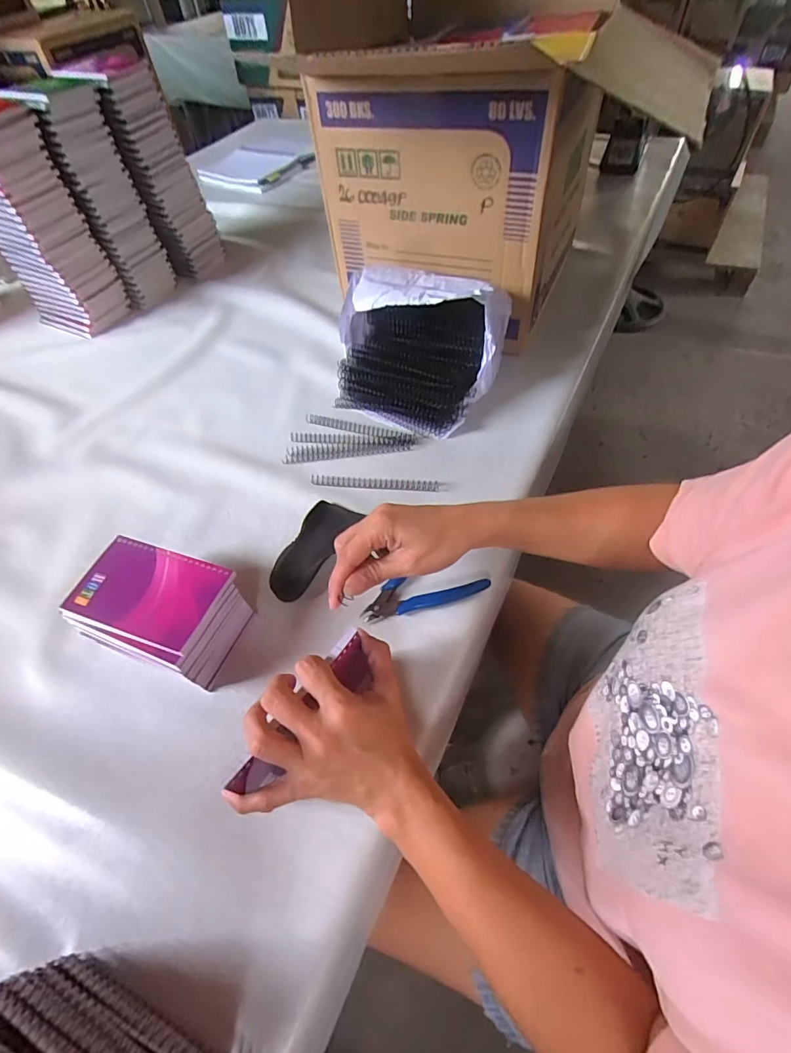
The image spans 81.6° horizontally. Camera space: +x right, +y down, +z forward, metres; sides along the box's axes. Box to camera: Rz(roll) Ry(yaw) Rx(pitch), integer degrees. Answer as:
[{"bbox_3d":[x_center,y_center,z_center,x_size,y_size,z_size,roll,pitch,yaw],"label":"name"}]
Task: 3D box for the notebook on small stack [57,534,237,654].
[{"bbox_3d":[-0.216,0.054,0.399,0.128,0.008,0.079,15,57,15],"label":"notebook on small stack"}]

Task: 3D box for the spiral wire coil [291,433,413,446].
[{"bbox_3d":[-0.057,-0.111,0.578,0.155,0.011,0.016,5,55,8],"label":"spiral wire coil"}]

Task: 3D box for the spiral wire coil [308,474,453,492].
[{"bbox_3d":[-0.020,-0.050,0.532,0.160,0.006,0.013,4,55,8],"label":"spiral wire coil"}]

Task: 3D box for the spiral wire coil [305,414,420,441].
[{"bbox_3d":[-0.045,-0.126,0.585,0.153,0.008,0.016,15,57,15],"label":"spiral wire coil"}]

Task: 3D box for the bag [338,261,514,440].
[{"bbox_3d":[0.023,-0.228,0.576,0.205,0.138,0.158,19,58,17],"label":"bag"}]

